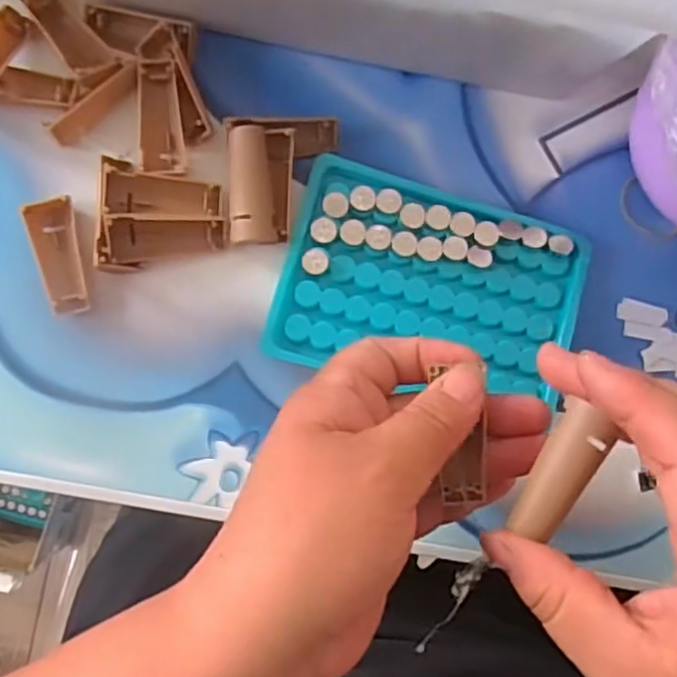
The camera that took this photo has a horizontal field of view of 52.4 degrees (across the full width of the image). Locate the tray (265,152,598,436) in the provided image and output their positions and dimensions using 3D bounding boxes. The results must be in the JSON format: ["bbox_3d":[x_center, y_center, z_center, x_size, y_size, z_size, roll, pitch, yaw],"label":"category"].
[{"bbox_3d":[0.041,-0.022,0.307,0.130,0.010,0.091,18,85,-3],"label":"tray"}]

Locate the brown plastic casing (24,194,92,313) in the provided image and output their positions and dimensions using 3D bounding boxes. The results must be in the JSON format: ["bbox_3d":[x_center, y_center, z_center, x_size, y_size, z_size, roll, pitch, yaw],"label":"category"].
[{"bbox_3d":[-0.121,-0.035,0.297,0.019,0.011,0.049,-11,87,-5],"label":"brown plastic casing"}]

